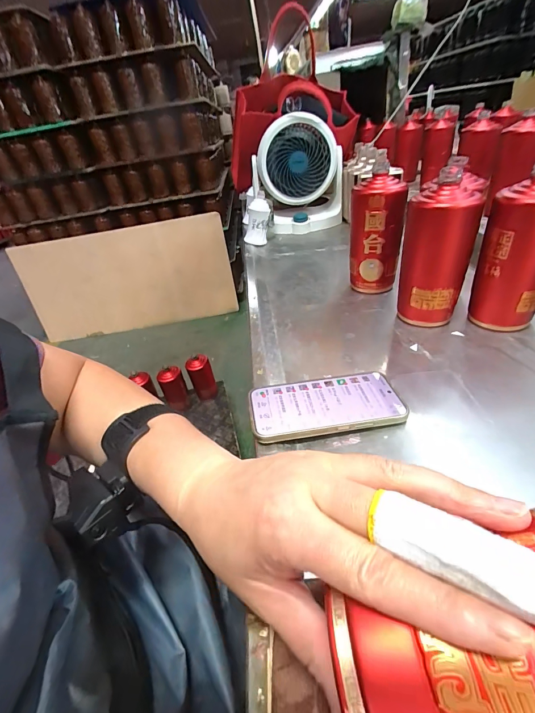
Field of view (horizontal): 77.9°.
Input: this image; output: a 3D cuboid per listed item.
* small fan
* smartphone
[{"bbox_3d":[0.090,-0.463,0.871,0.216,0.261,0.119,-9,35,1],"label":"small fan"},{"bbox_3d":[0.062,0.054,0.348,0.155,0.013,0.078,-6,34,-3],"label":"smartphone"}]

